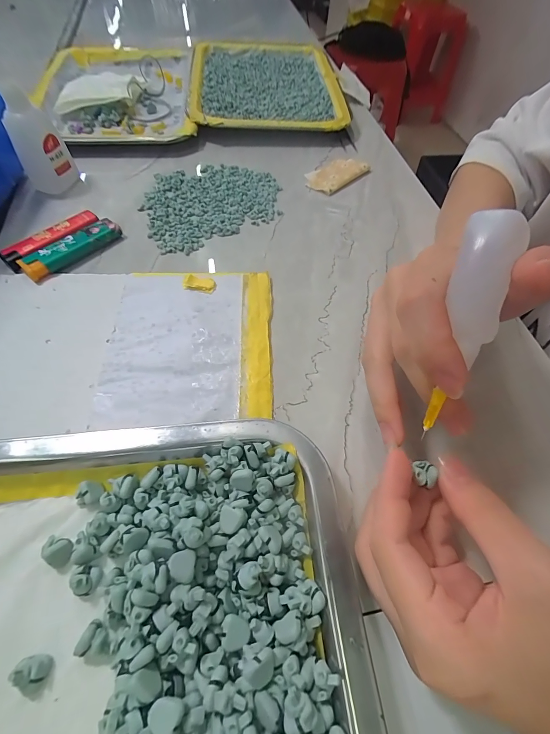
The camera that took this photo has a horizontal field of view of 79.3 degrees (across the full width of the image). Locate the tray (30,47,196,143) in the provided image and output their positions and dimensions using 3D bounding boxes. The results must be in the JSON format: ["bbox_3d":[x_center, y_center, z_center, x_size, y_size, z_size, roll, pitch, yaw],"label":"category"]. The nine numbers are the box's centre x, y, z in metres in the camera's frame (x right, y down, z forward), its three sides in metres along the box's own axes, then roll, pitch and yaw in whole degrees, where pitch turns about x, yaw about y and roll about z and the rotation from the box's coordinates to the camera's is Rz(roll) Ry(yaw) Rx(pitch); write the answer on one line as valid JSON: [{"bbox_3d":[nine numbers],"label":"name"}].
[{"bbox_3d":[-0.206,-0.345,0.416,0.195,0.021,0.281,-7,58,-8],"label":"tray"}]

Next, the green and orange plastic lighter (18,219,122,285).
[{"bbox_3d":[-0.164,-0.096,0.269,0.025,0.012,0.078,38,62,19],"label":"green and orange plastic lighter"}]

